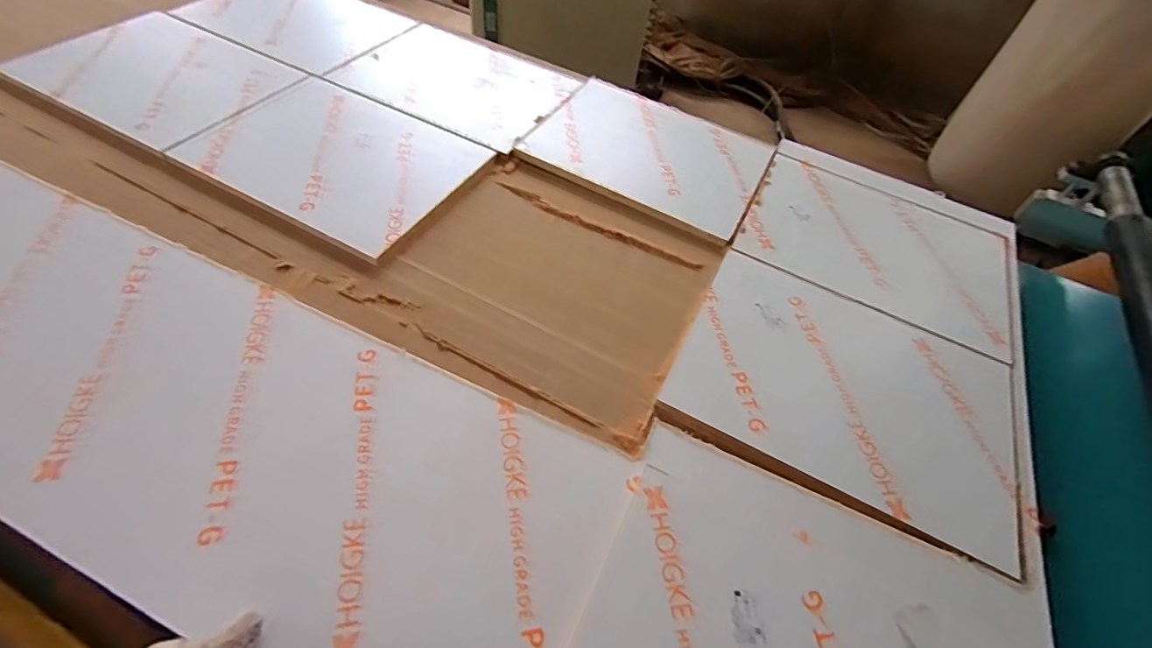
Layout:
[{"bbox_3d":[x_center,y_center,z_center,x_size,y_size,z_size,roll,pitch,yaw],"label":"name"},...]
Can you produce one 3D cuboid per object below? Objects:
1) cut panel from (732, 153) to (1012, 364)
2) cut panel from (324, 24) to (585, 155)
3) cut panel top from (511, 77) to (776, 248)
[{"bbox_3d":[0.551,-0.152,0.927,0.445,0.018,0.322,26,54,14],"label":"cut panel"},{"bbox_3d":[-0.264,-0.558,1.147,0.476,0.014,0.346,26,54,15],"label":"cut panel"},{"bbox_3d":[0.156,-0.363,1.041,0.450,0.024,0.348,27,54,15],"label":"cut panel top"}]

